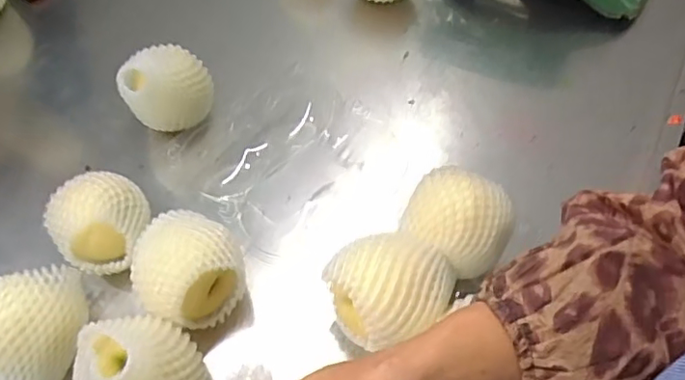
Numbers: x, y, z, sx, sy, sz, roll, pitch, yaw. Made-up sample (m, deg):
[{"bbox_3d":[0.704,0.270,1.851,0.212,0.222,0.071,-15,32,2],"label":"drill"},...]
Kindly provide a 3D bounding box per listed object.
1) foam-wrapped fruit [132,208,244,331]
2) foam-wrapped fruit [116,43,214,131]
[{"bbox_3d":[-0.132,0.070,0.493,0.087,0.091,0.086,0,55,0],"label":"foam-wrapped fruit"},{"bbox_3d":[-0.180,-0.102,0.609,0.087,0.092,0.072,-7,56,-5],"label":"foam-wrapped fruit"}]

